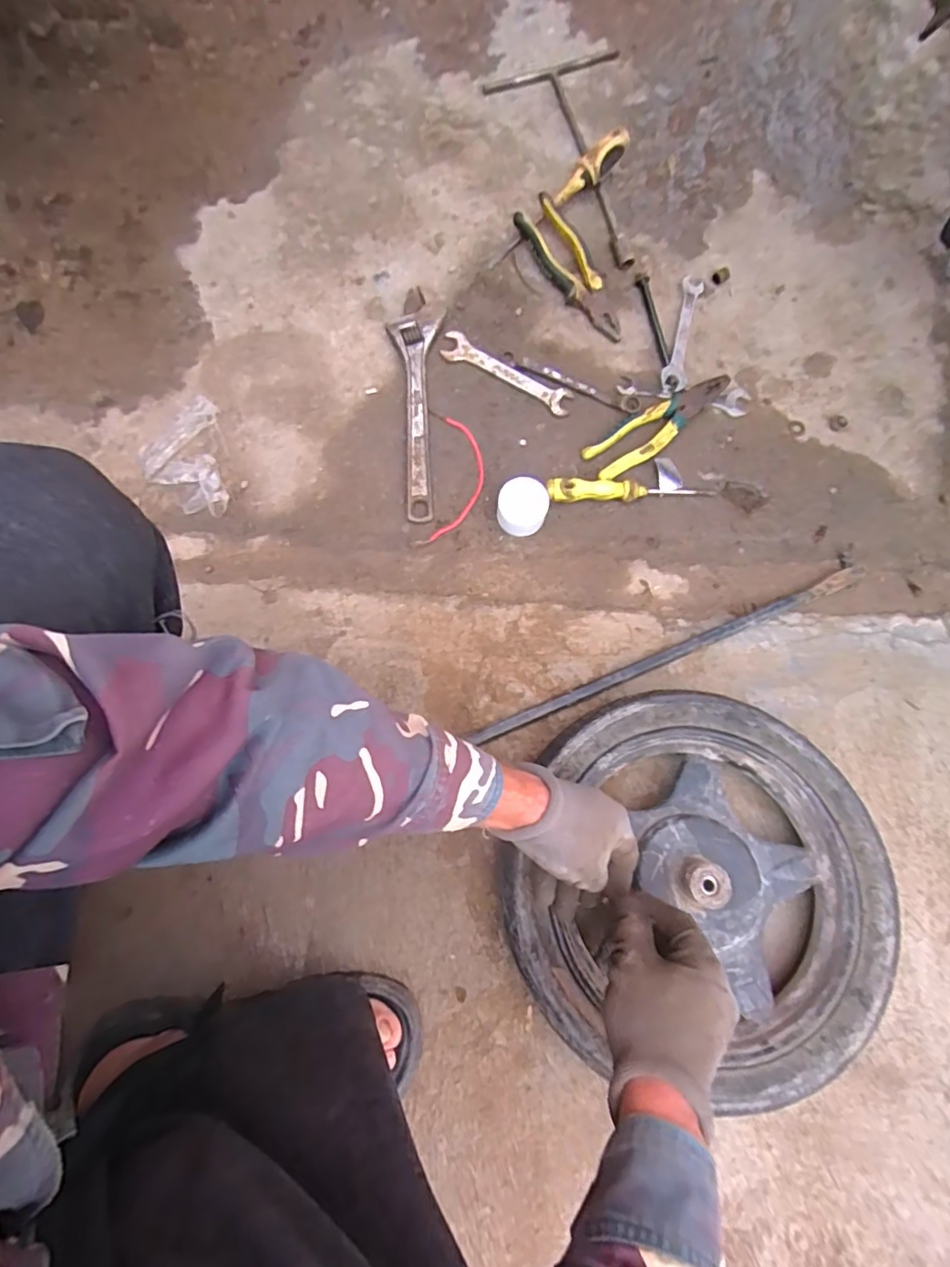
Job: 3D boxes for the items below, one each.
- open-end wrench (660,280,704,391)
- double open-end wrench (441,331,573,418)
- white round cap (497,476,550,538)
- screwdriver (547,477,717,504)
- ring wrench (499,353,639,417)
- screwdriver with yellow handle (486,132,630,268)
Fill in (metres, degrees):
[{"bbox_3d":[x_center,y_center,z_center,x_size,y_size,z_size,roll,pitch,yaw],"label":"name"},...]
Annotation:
[{"bbox_3d":[0.251,-0.360,0.680,0.029,0.009,0.135,12,86,-1],"label":"open-end wrench"},{"bbox_3d":[0.039,-0.319,0.692,0.171,0.005,0.033,29,96,4],"label":"double open-end wrench"},{"bbox_3d":[0.056,-0.149,0.659,0.057,0.043,0.054,0,84,0],"label":"white round cap"},{"bbox_3d":[0.185,-0.168,0.663,0.198,0.031,0.023,-1,84,0],"label":"screwdriver"},{"bbox_3d":[0.116,-0.306,0.686,0.173,0.007,0.023,23,85,3],"label":"ring wrench"},{"bbox_3d":[0.100,-0.525,0.687,0.208,0.032,0.028,-38,78,12],"label":"screwdriver with yellow handle"}]

